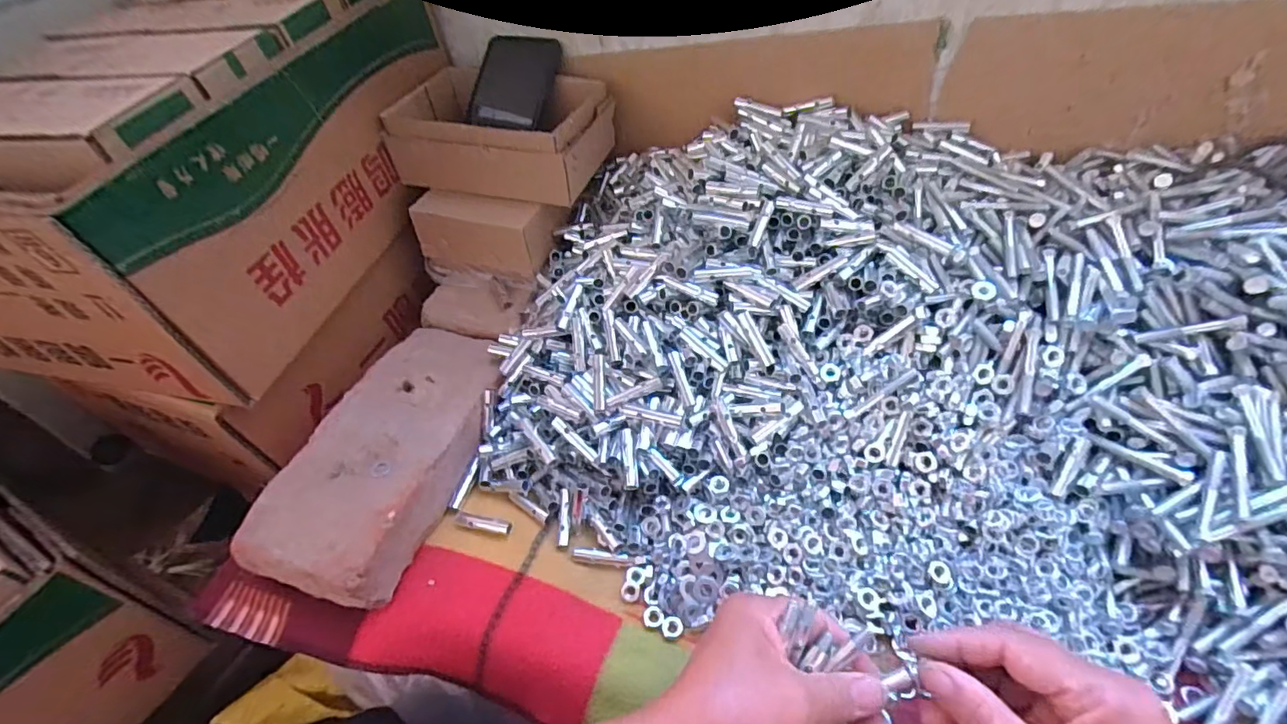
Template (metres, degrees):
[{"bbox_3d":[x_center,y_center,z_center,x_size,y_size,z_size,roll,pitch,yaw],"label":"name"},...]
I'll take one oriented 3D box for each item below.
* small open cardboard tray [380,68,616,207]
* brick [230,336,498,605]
[{"bbox_3d":[-0.132,-0.222,0.535,0.178,0.062,0.142,11,50,15],"label":"small open cardboard tray"},{"bbox_3d":[-0.198,0.068,0.445,0.110,0.049,0.225,12,51,17],"label":"brick"}]

